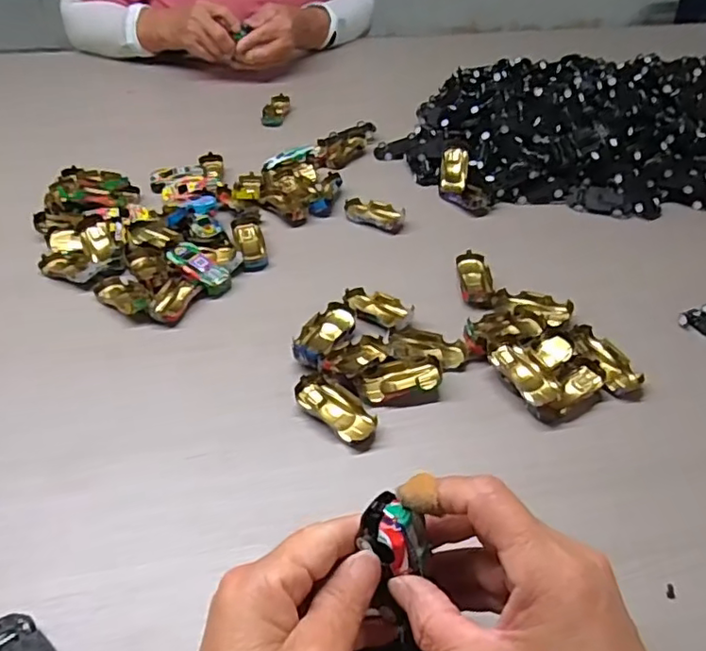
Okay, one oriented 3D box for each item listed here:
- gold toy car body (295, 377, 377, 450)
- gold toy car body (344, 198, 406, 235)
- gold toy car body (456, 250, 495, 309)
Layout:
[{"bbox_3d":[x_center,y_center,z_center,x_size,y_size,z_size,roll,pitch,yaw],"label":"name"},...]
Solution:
[{"bbox_3d":[-0.010,0.060,0.423,0.066,0.014,0.028,33,52,28],"label":"gold toy car body"},{"bbox_3d":[0.022,-0.115,0.613,0.068,0.015,0.036,21,47,19],"label":"gold toy car body"},{"bbox_3d":[0.111,-0.041,0.537,0.028,0.013,0.069,1,44,-1],"label":"gold toy car body"}]

